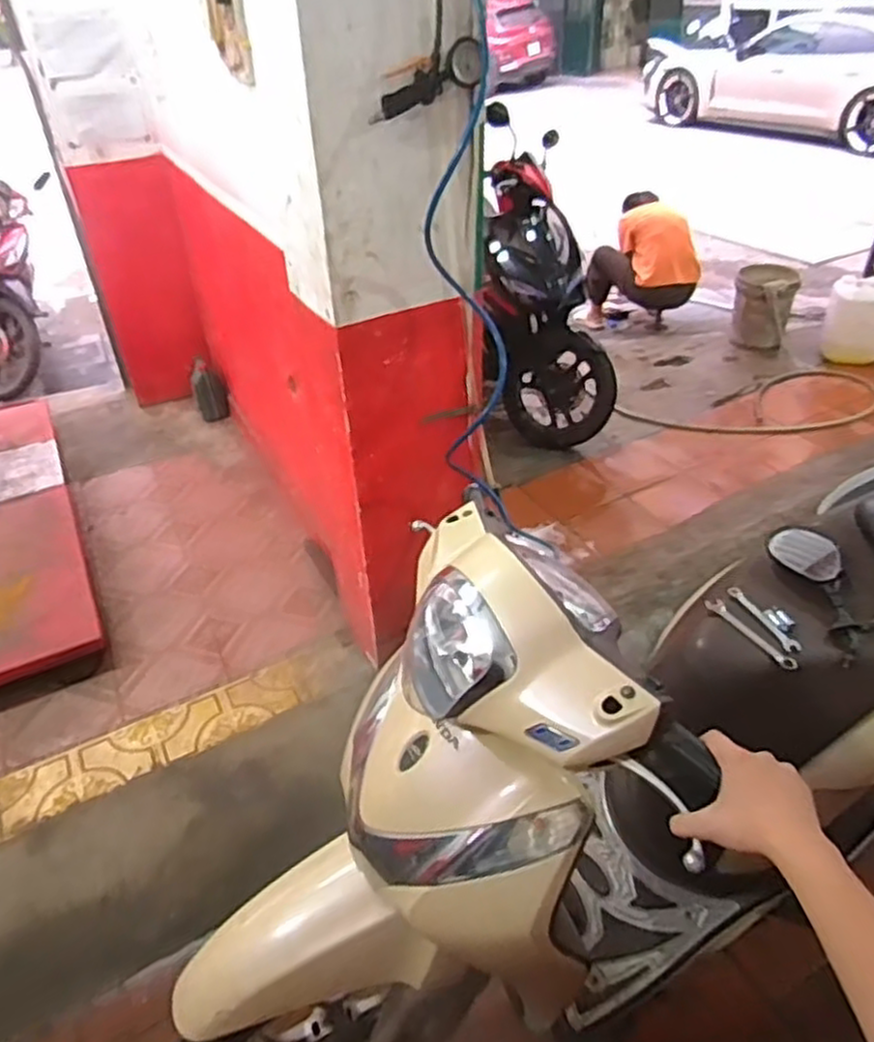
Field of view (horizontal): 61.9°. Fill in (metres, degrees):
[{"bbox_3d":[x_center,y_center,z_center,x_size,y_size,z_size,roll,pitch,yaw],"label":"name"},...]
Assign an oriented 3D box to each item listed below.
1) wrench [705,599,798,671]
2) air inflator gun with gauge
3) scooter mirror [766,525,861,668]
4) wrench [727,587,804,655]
[{"bbox_3d":[0.497,0.177,1.158,0.034,0.008,0.169,-18,40,-20],"label":"wrench"},{"bbox_3d":[-0.021,-0.760,1.263,0.218,0.074,0.031,-27,39,2],"label":"air inflator gun with gauge"},{"bbox_3d":[0.628,0.107,1.181,0.074,0.066,0.270,-5,50,-4],"label":"scooter mirror"},{"bbox_3d":[0.526,0.157,1.180,0.024,0.010,0.157,-13,39,-14],"label":"wrench"}]

